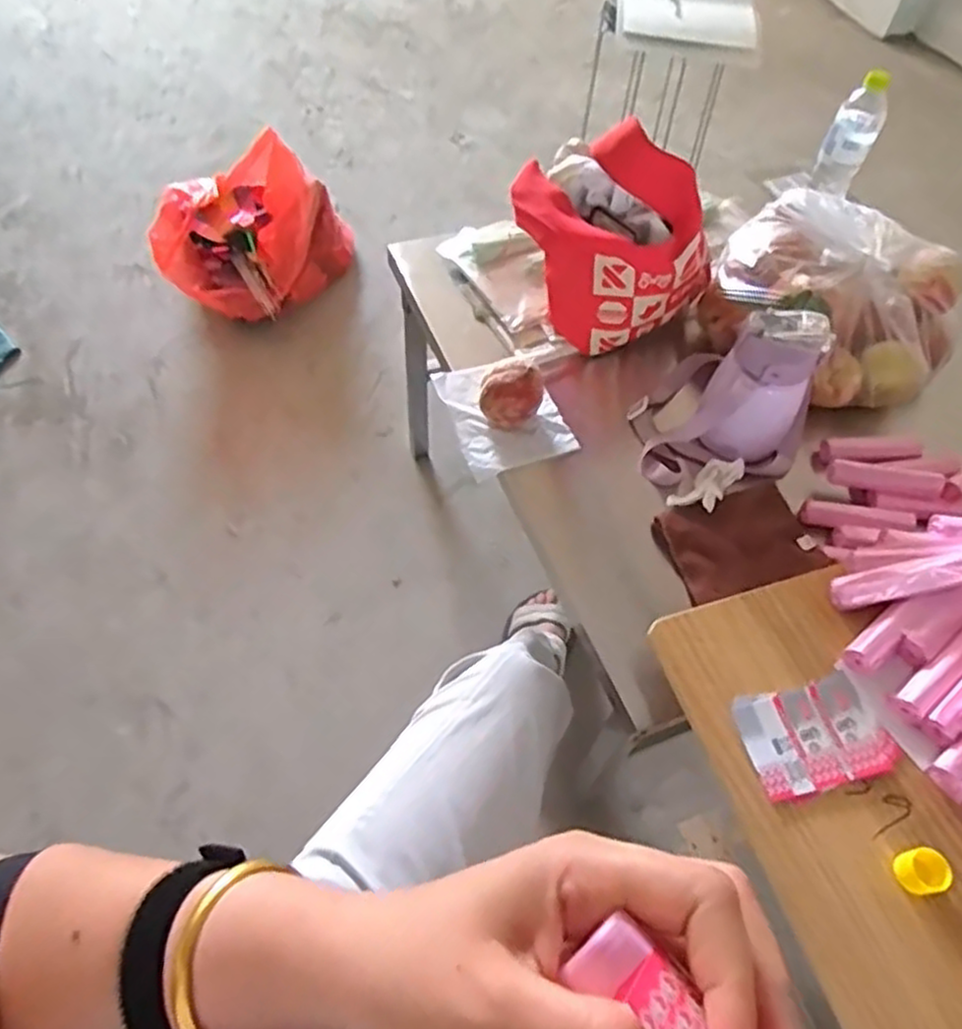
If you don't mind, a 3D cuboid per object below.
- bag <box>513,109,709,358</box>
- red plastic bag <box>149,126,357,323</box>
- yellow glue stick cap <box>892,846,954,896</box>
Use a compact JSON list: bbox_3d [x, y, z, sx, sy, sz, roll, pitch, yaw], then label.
[{"bbox_3d":[0.159,-0.326,0.895,0.243,0.219,0.134,19,57,10],"label":"bag"},{"bbox_3d":[-0.527,-0.635,1.604,0.284,0.303,0.385,29,61,17],"label":"red plastic bag"},{"bbox_3d":[0.347,0.281,0.565,0.036,0.024,0.032,-10,57,-10],"label":"yellow glue stick cap"}]

